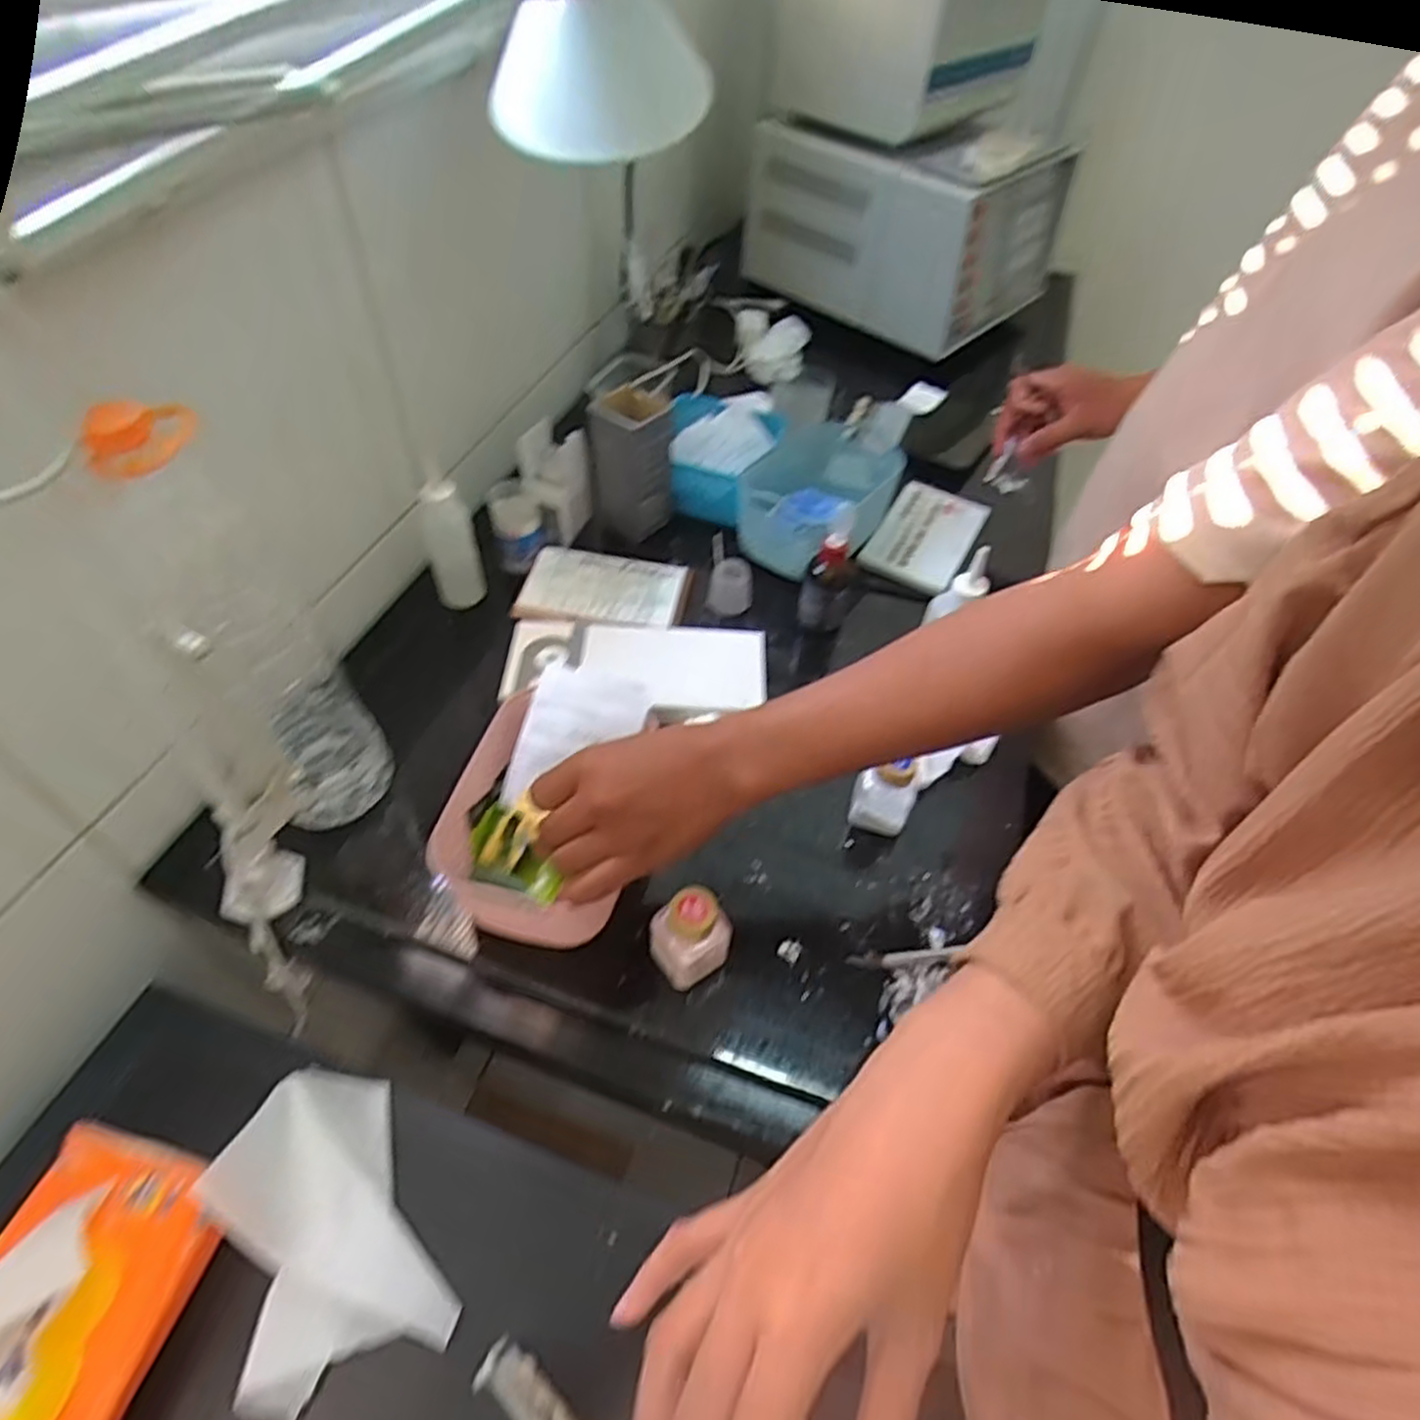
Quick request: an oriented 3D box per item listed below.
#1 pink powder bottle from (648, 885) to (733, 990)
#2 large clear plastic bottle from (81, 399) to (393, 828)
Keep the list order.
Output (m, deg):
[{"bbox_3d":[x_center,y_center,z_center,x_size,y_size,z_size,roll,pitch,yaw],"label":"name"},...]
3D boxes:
[{"bbox_3d":[-0.012,0.140,0.489,0.045,0.058,0.040,-23,55,-21],"label":"pink powder bottle"},{"bbox_3d":[-0.301,-0.048,0.503,0.108,0.303,0.088,29,54,19],"label":"large clear plastic bottle"}]

